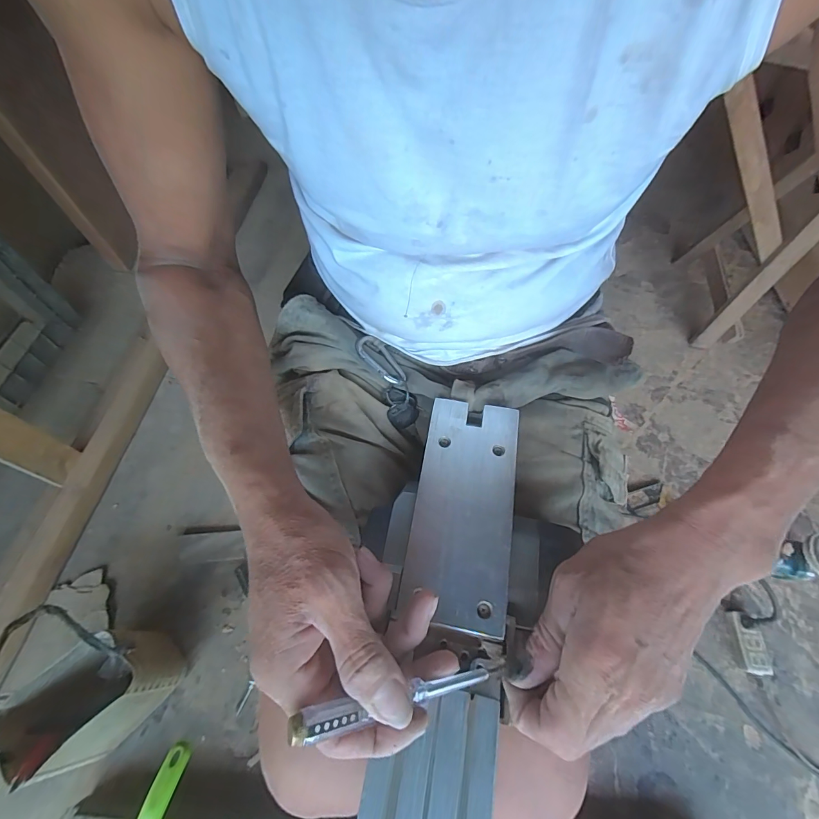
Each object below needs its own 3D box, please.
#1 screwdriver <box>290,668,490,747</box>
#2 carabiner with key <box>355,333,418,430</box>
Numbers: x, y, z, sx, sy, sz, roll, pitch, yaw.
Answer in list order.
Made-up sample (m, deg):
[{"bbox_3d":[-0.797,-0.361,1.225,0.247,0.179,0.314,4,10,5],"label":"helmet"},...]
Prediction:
[{"bbox_3d":[-0.005,0.160,0.218,0.123,0.008,0.011,10,55,-32],"label":"screwdriver"},{"bbox_3d":[-0.020,-0.031,0.385,0.032,0.025,0.099,-24,83,-15],"label":"carabiner with key"}]

